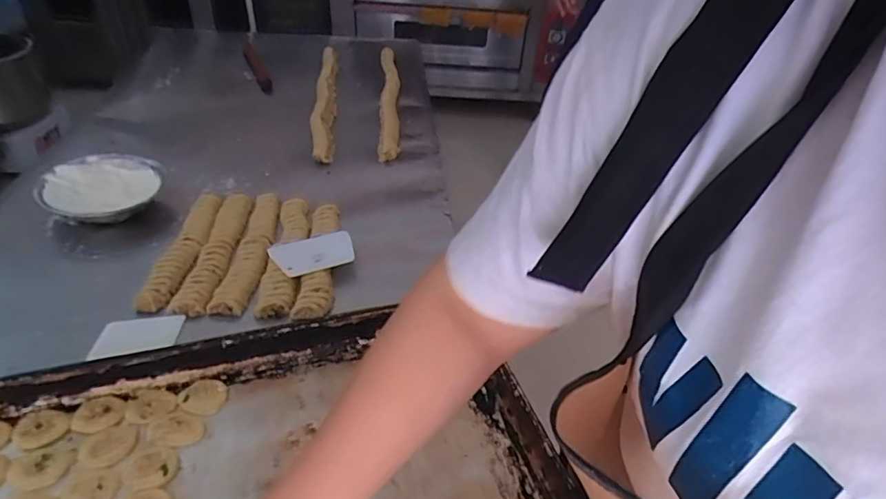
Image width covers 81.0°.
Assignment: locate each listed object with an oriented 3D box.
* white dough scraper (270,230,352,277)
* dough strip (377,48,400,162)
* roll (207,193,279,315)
[{"bbox_3d":[-0.203,0.006,0.831,0.129,0.011,0.086,-16,44,-26],"label":"white dough scraper"},{"bbox_3d":[-0.135,-0.396,1.325,0.054,0.042,0.605,-1,45,-5],"label":"dough strip"},{"bbox_3d":[-0.313,-0.005,0.863,0.062,0.029,0.314,2,38,-3],"label":"roll"}]

